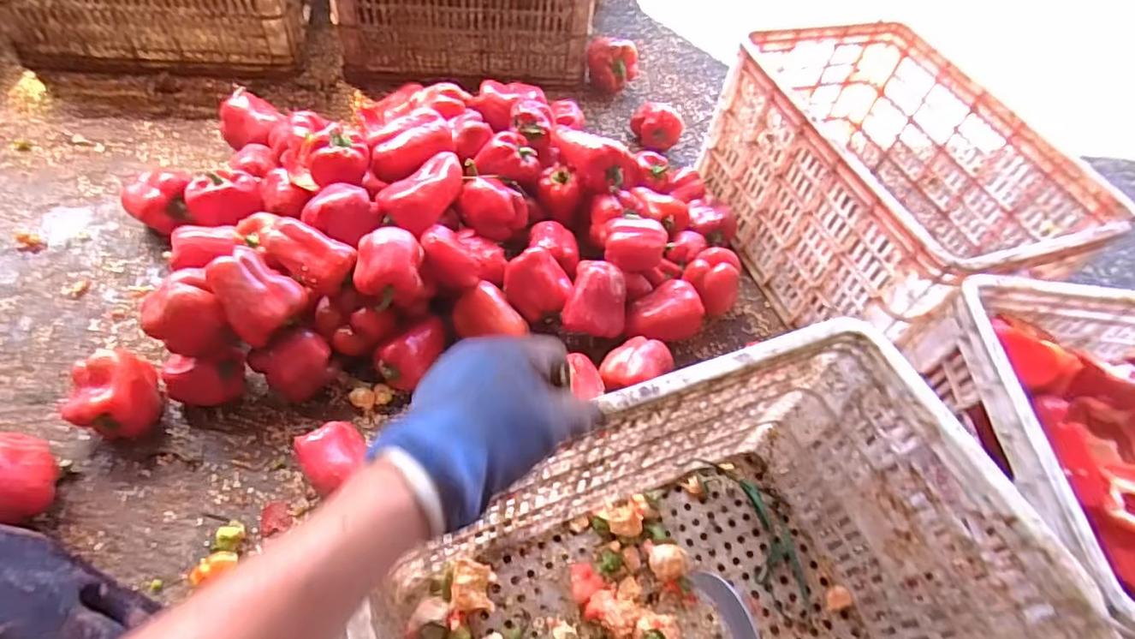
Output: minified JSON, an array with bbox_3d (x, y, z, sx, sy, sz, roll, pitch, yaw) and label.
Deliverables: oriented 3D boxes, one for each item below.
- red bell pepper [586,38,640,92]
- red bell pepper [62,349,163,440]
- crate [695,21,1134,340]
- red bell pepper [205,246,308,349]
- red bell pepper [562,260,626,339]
[{"bbox_3d":[0.088,-0.509,1.173,0.084,0.096,0.083,5,54,-7],"label":"red bell pepper"},{"bbox_3d":[-0.505,0.084,0.668,0.067,0.082,0.087,14,53,0],"label":"red bell pepper"},{"bbox_3d":[0.441,-0.191,0.868,0.278,0.254,0.477,-12,57,-18],"label":"crate"},{"bbox_3d":[-0.347,-0.030,0.665,0.083,0.060,0.095,-27,63,-26],"label":"red bell pepper"},{"bbox_3d":[0.037,-0.029,0.786,0.082,0.058,0.098,11,92,-12],"label":"red bell pepper"}]

